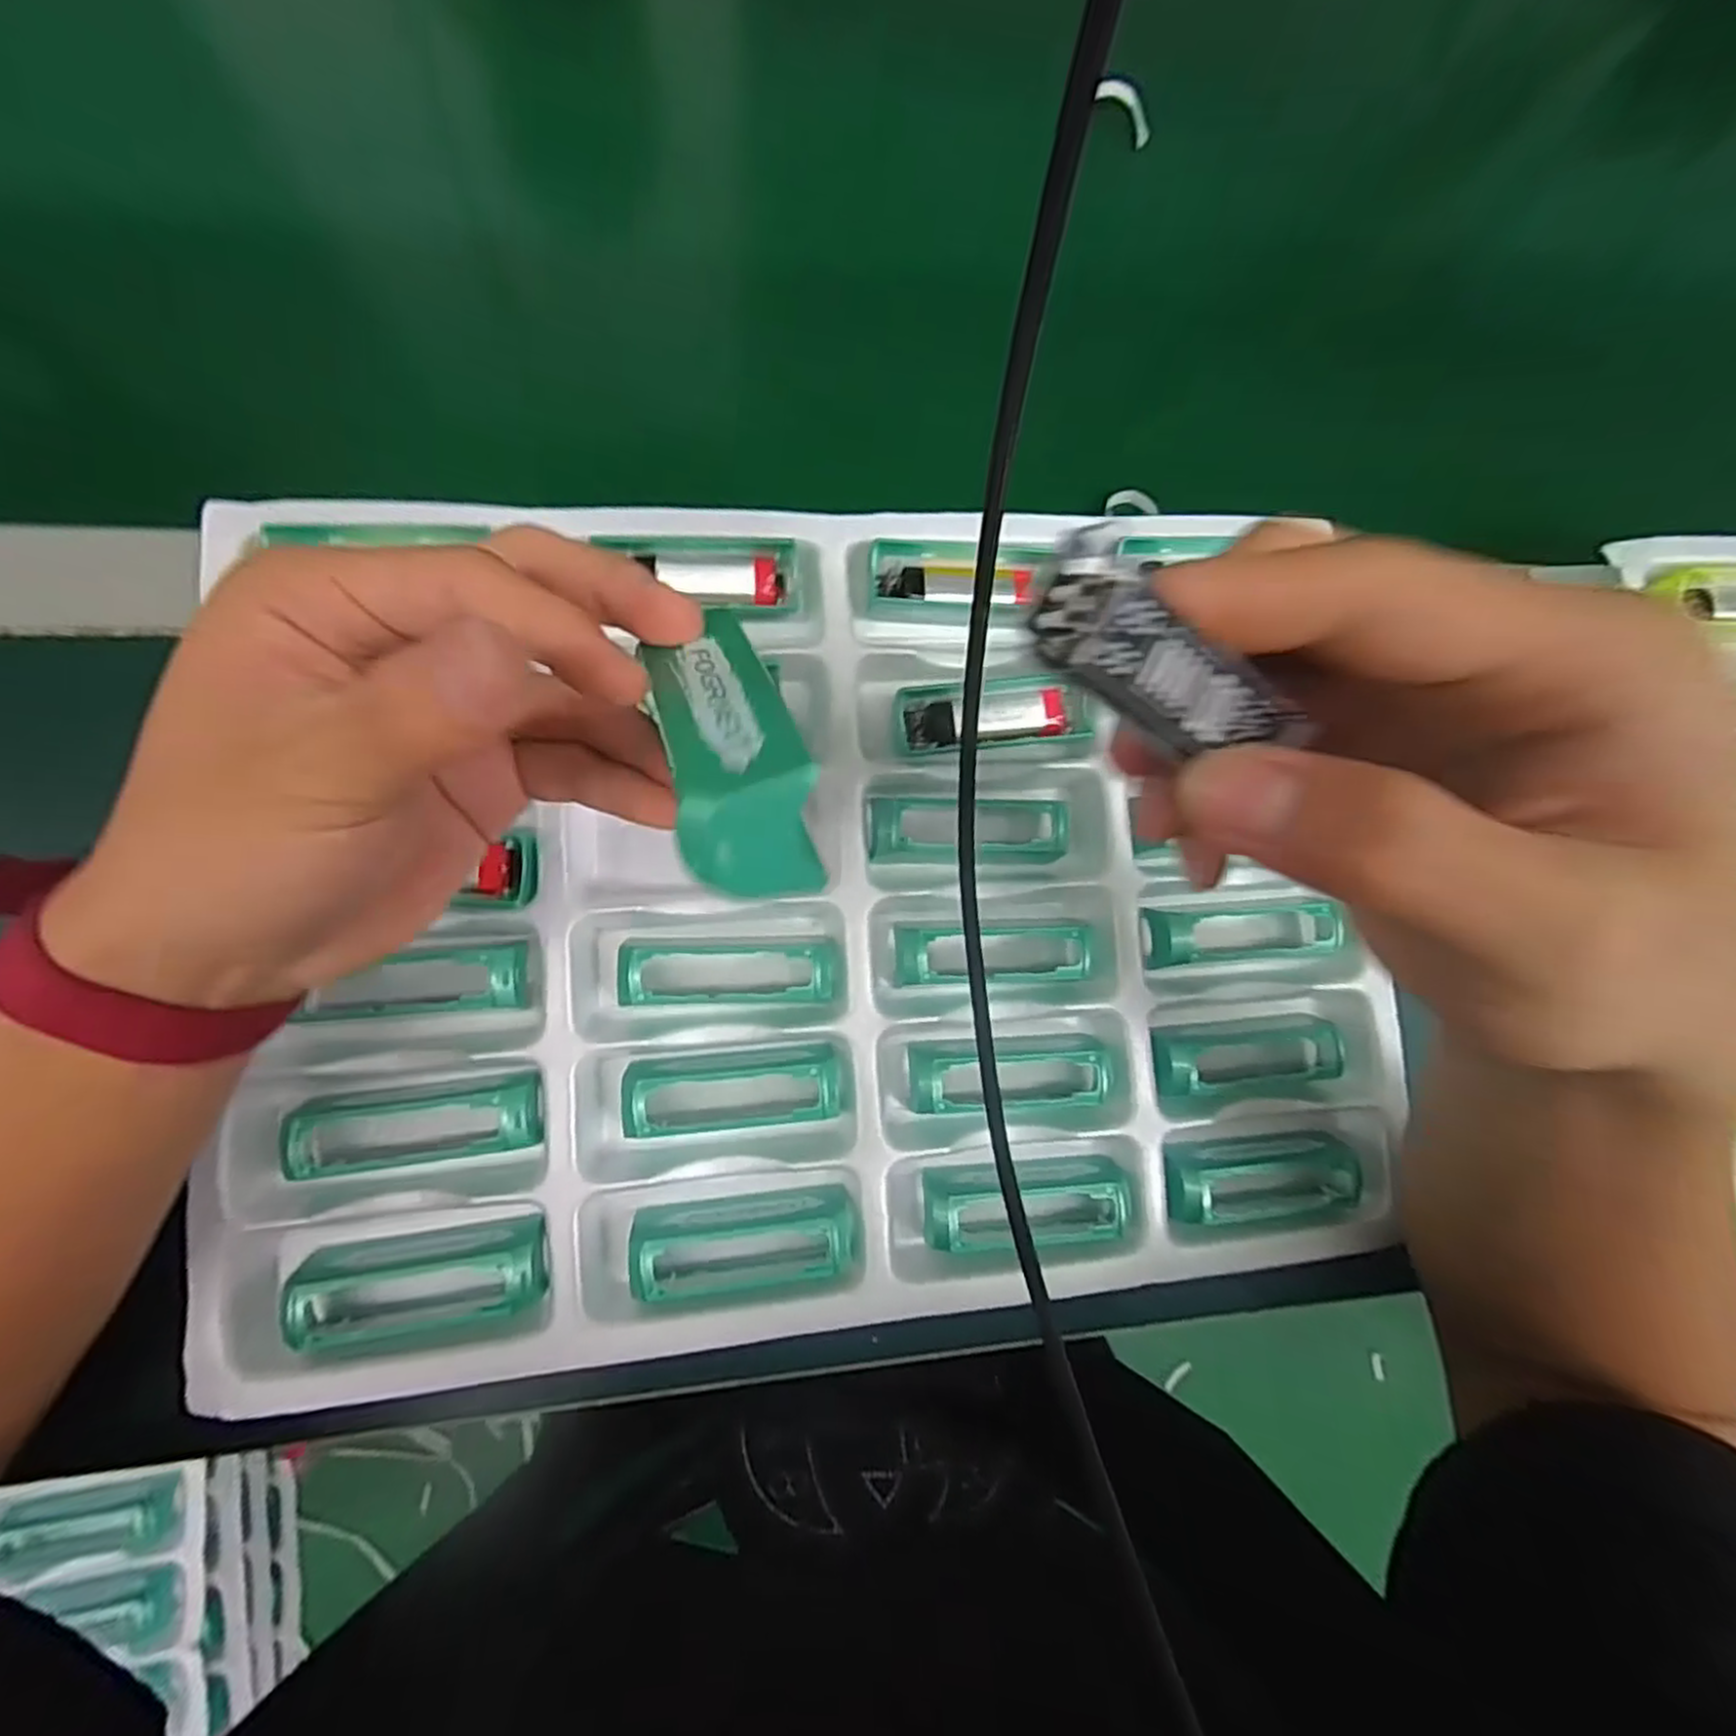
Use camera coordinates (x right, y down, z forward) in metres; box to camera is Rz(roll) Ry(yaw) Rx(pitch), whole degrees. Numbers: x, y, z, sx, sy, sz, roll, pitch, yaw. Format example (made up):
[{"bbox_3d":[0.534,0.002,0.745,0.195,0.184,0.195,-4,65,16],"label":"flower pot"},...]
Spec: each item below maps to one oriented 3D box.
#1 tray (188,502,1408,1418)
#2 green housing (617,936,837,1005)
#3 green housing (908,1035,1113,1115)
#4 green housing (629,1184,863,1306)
[{"bbox_3d":[-0.011,0.015,0.307,0.433,0.048,0.319,-5,86,-9],"label":"tray"},{"bbox_3d":[-0.052,0.039,0.294,0.080,0.025,0.024,1,85,-9],"label":"green housing"},{"bbox_3d":[0.058,0.082,0.306,0.081,0.024,0.025,-1,85,-9],"label":"green housing"},{"bbox_3d":[-0.044,0.142,0.288,0.082,0.032,0.033,0,85,-9],"label":"green housing"}]

